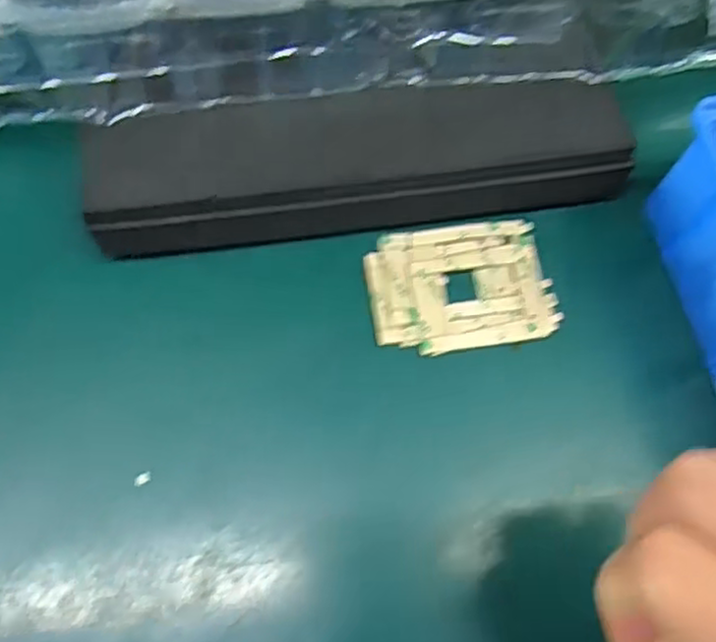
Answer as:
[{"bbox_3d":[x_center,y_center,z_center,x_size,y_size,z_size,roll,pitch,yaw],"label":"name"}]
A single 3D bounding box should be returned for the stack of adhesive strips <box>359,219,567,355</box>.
[{"bbox_3d":[0.042,-0.014,0.288,0.073,0.004,0.053,-8,71,-6],"label":"stack of adhesive strips"}]

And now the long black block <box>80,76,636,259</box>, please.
[{"bbox_3d":[0.001,-0.063,0.285,0.208,0.035,0.057,-7,71,-5],"label":"long black block"}]

